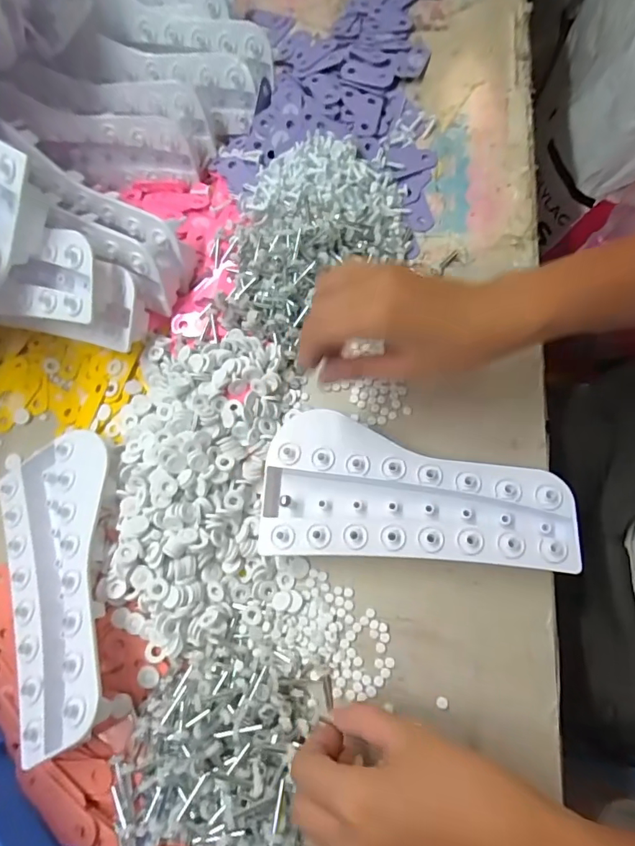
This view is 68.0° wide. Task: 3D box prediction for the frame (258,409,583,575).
[{"bbox_3d":[0.072,0.048,0.364,0.229,0.041,0.115,1,73,7],"label":"frame"}]

